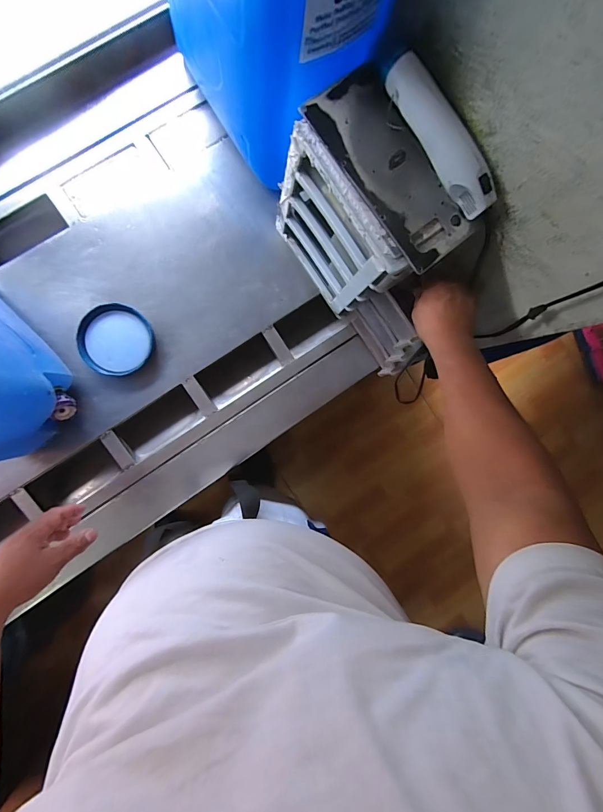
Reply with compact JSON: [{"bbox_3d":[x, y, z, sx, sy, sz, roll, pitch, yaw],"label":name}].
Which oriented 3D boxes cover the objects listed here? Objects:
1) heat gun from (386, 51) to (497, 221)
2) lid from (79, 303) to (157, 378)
[{"bbox_3d":[0.166,-0.313,0.426,0.044,0.037,0.184,-36,95,-5],"label":"heat gun"},{"bbox_3d":[-0.333,-0.118,0.653,0.122,0.017,0.124,0,91,-7],"label":"lid"}]

